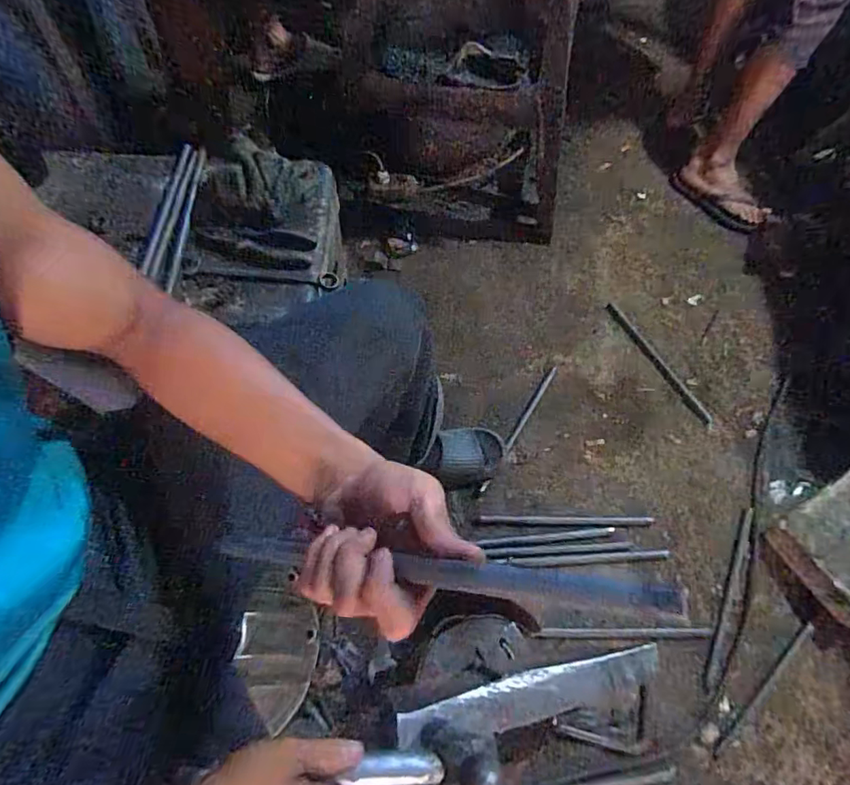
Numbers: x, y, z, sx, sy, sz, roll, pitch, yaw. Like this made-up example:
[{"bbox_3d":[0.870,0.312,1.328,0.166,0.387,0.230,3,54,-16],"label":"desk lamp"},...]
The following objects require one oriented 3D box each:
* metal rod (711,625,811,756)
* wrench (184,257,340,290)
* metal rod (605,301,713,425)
[{"bbox_3d":[0.590,0.507,0.885,0.301,0.008,0.015,-35,72,-17],"label":"metal rod"},{"bbox_3d":[-0.231,-0.168,0.720,0.223,0.015,0.028,9,63,-1],"label":"wrench"},{"bbox_3d":[0.525,-0.070,1.156,0.027,0.014,0.338,-28,70,-15],"label":"metal rod"}]

